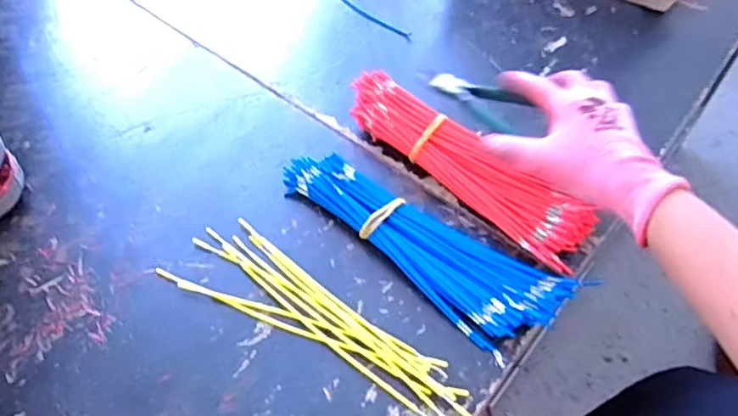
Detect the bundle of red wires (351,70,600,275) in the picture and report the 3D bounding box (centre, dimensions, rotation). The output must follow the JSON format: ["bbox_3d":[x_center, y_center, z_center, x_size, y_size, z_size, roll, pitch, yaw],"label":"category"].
[{"bbox_3d":[0.084,-0.038,0.547,0.251,0.046,0.053,37,58,22],"label":"bundle of red wires"}]

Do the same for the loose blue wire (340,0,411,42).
[{"bbox_3d":[-0.014,-0.251,0.743,0.031,0.005,0.176,-29,60,-33],"label":"loose blue wire"}]

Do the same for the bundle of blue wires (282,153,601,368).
[{"bbox_3d":[0.044,0.022,0.507,0.255,0.027,0.095,34,57,20],"label":"bundle of blue wires"}]

